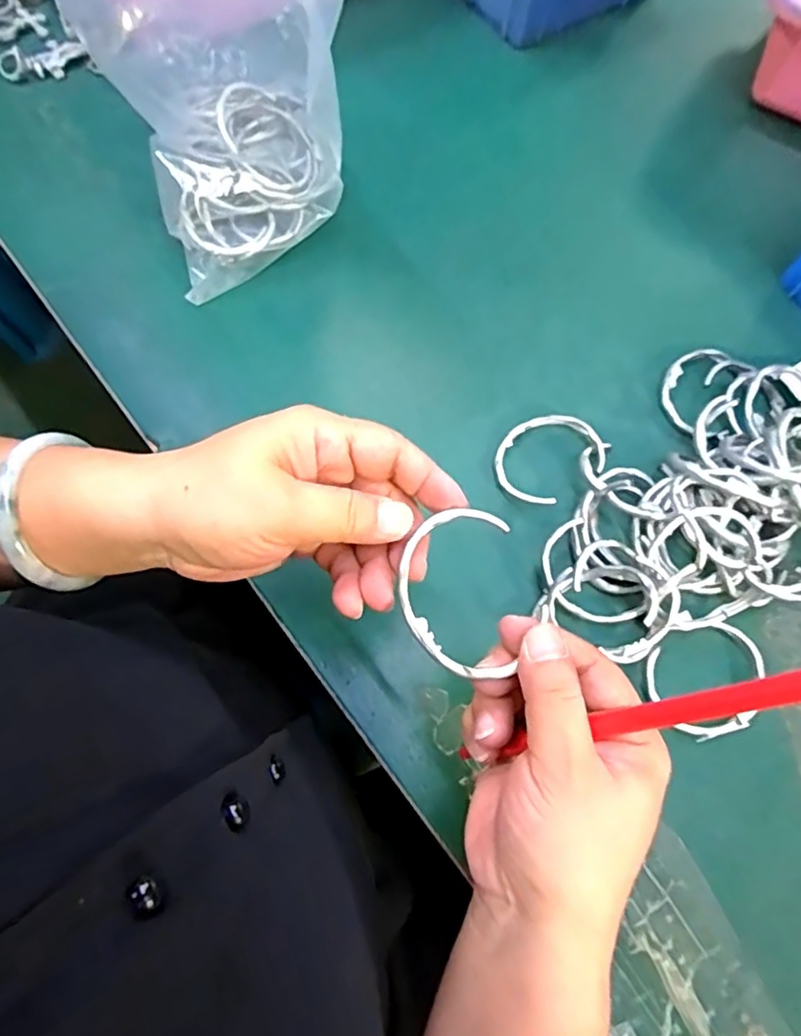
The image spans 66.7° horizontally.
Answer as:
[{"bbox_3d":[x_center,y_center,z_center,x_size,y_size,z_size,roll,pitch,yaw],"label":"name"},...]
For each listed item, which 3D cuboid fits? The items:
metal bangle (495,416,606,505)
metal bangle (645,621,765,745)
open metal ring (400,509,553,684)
[{"bbox_3d":[0.089,-0.036,0.374,0.065,0.012,0.052,-34,69,-11],"label":"metal bangle"},{"bbox_3d":[0.170,0.087,0.337,0.059,0.008,0.065,41,73,9],"label":"metal bangle"},{"bbox_3d":[0.027,0.030,0.244,0.053,0.008,0.066,-24,74,-8],"label":"open metal ring"}]

